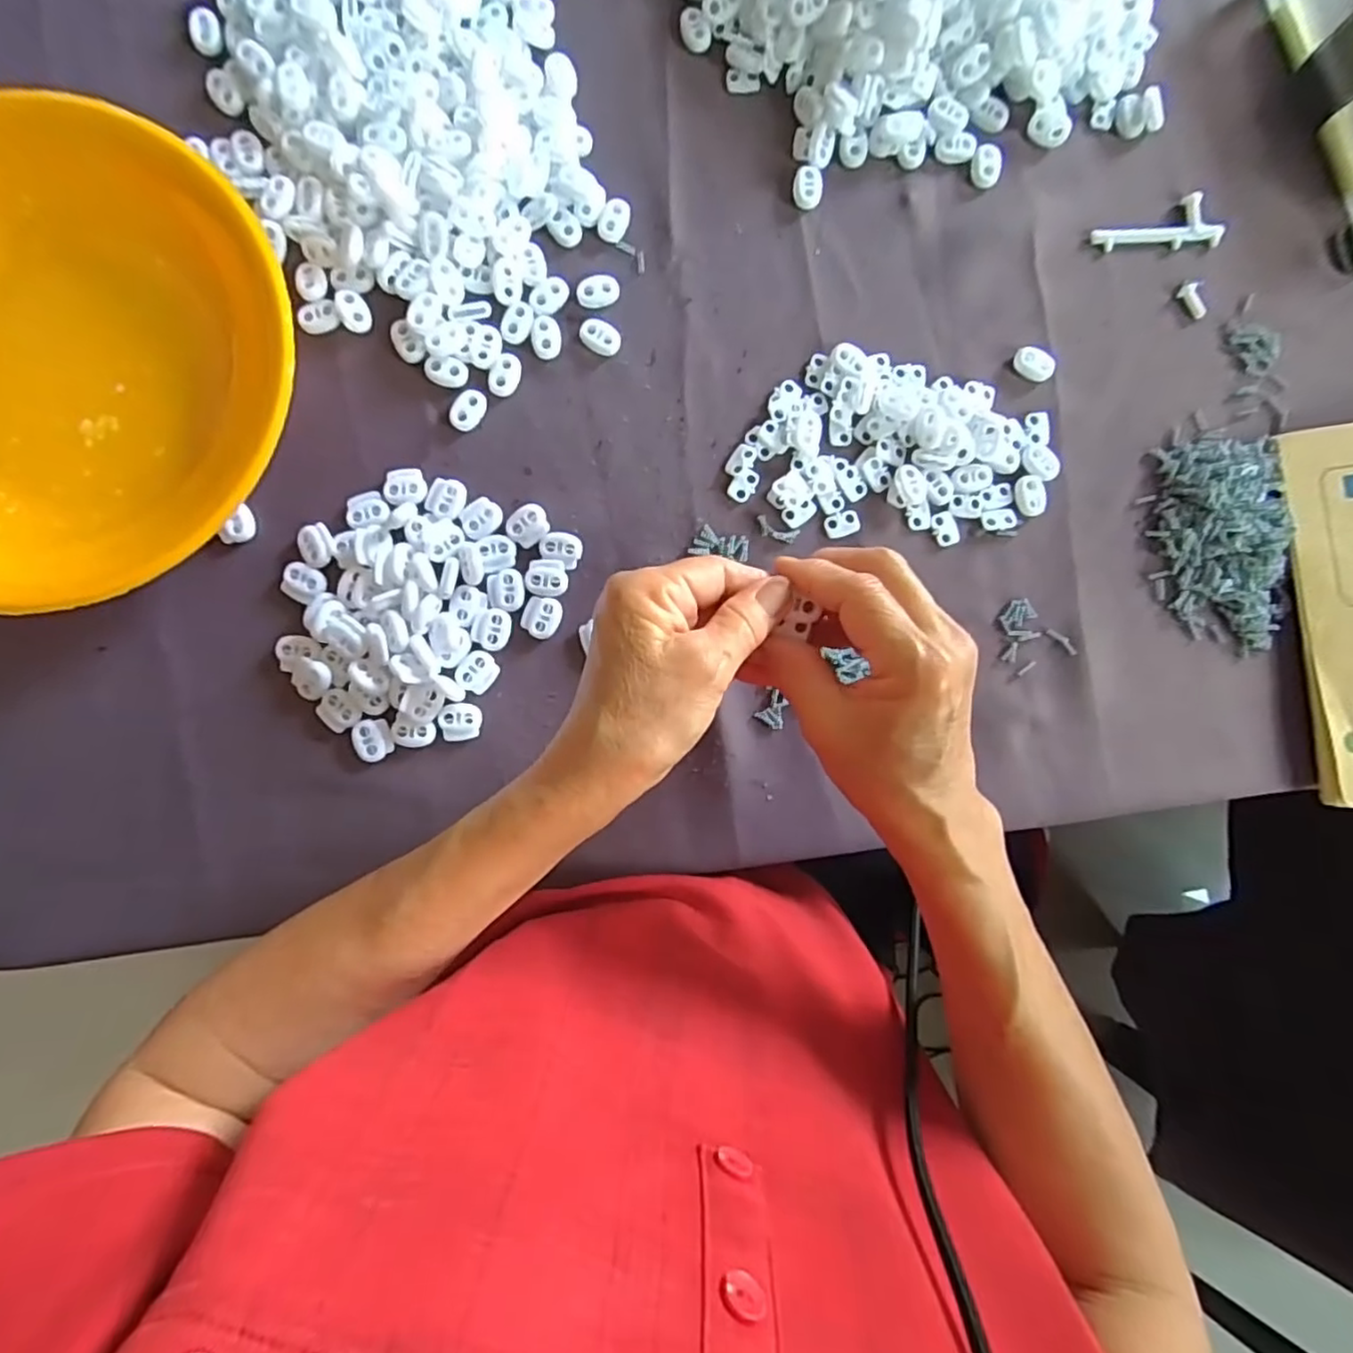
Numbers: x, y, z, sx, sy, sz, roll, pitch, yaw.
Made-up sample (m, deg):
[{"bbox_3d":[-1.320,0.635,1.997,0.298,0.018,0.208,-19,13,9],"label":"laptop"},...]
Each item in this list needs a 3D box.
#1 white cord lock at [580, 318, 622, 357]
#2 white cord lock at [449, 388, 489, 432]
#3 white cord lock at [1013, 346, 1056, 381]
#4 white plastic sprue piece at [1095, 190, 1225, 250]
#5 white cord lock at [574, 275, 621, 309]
[{"bbox_3d":[-0.040,-0.182,0.357,0.021,0.005,0.016,30,87,-1],"label":"white cord lock"},{"bbox_3d":[-0.110,-0.141,0.353,0.014,0.005,0.023,30,87,-1],"label":"white cord lock"},{"bbox_3d":[0.197,-0.172,0.367,0.022,0.007,0.014,41,87,0],"label":"white cord lock"},{"bbox_3d":[0.270,-0.256,0.375,0.072,0.006,0.028,-4,88,-3],"label":"white plastic sprue piece"},{"bbox_3d":[-0.042,-0.207,0.358,0.023,0.004,0.015,-12,88,-3],"label":"white cord lock"}]

